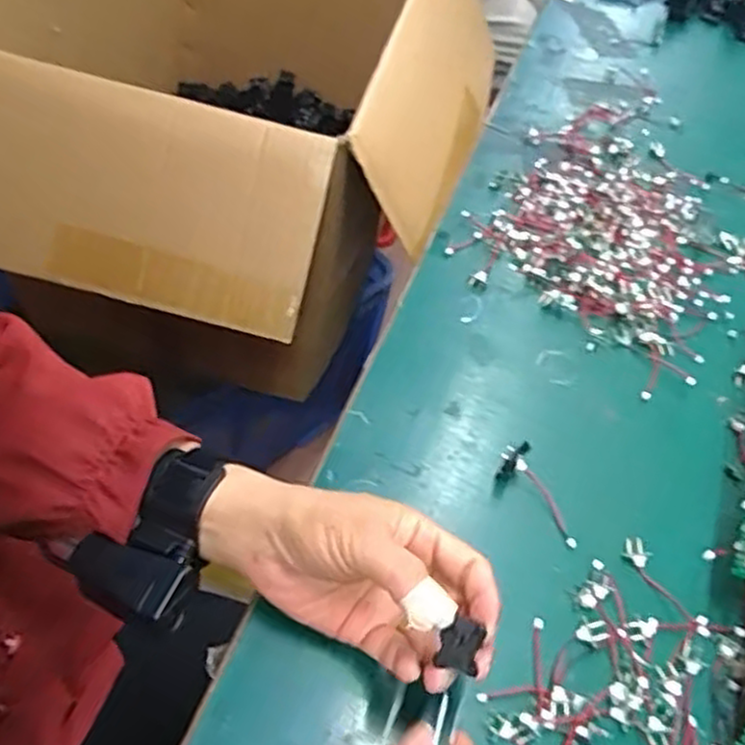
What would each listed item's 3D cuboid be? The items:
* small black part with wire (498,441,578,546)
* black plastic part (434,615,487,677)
[{"bbox_3d":[0.099,0.073,0.441,0.022,0.019,0.068,-22,61,-23],"label":"small black part with wire"},{"bbox_3d":[0.040,0.121,0.327,0.018,0.004,0.021,23,74,-10],"label":"black plastic part"}]

